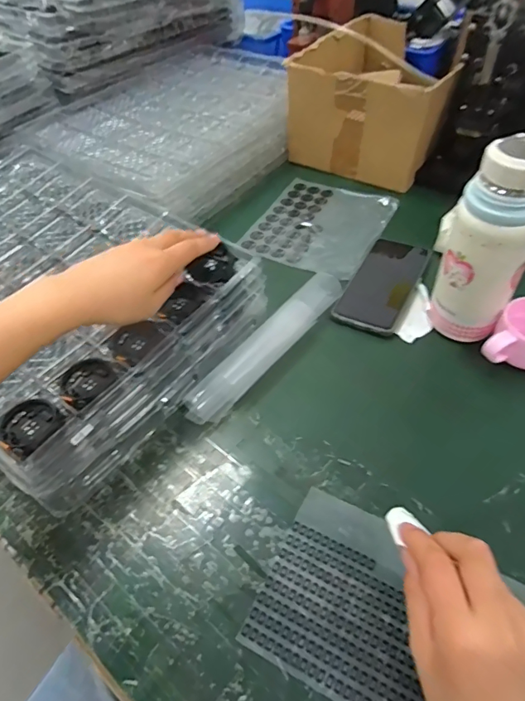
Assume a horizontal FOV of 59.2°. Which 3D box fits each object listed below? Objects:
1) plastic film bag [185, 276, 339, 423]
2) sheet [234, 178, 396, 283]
[{"bbox_3d":[0.008,-0.007,0.501,0.042,0.030,0.231,30,57,27],"label":"plastic film bag"},{"bbox_3d":[0.082,-0.181,0.661,0.168,0.007,0.197,21,54,21],"label":"sheet"}]

